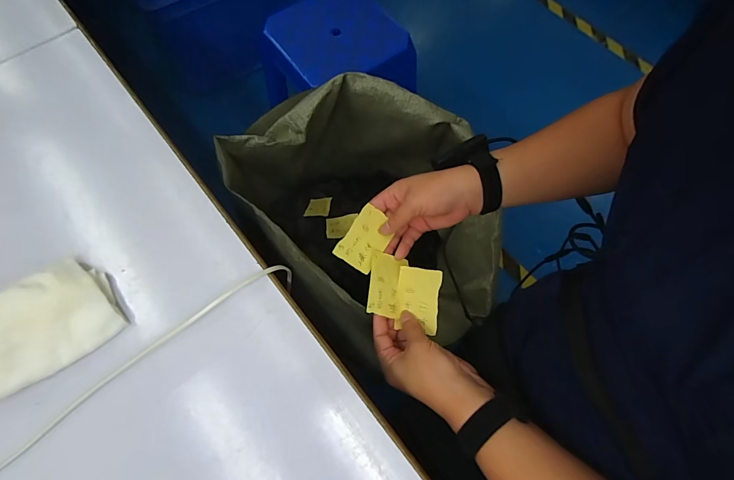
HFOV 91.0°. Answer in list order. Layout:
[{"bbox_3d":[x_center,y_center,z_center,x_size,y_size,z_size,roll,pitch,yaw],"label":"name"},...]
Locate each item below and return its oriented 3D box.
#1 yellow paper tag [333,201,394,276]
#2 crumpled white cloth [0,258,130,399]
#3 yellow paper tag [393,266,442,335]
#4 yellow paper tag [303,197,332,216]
[{"bbox_3d":[-0.001,-0.001,0.441,0.049,0.004,0.072,35,79,-5],"label":"yellow paper tag"},{"bbox_3d":[-0.305,0.100,0.267,0.216,0.045,0.074,-39,74,-15],"label":"crumpled white cloth"},{"bbox_3d":[0.061,0.069,0.427,0.049,0.015,0.071,9,68,2],"label":"yellow paper tag"},{"bbox_3d":[-0.105,-0.073,0.790,0.057,0.011,0.046,6,70,19],"label":"yellow paper tag"}]

